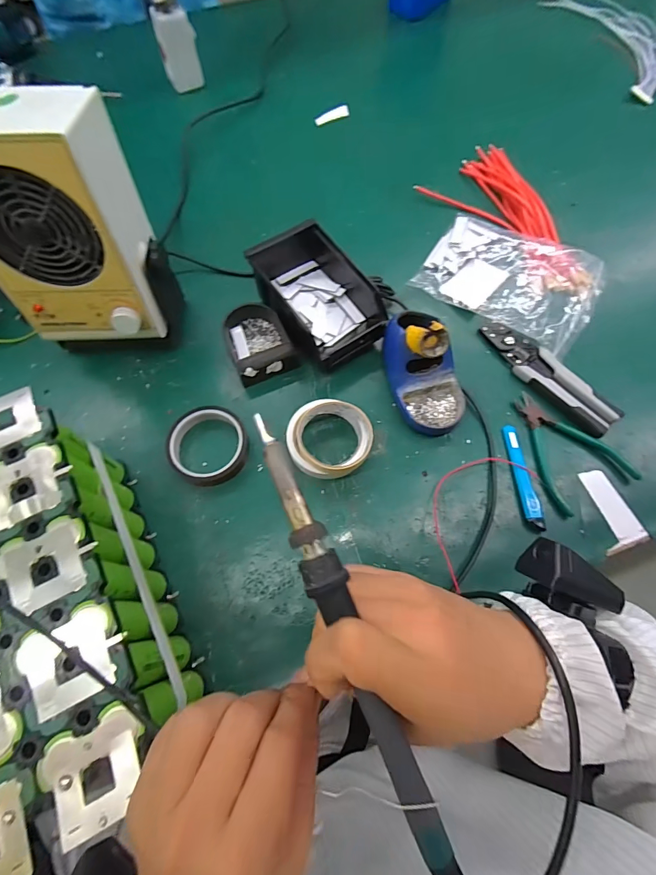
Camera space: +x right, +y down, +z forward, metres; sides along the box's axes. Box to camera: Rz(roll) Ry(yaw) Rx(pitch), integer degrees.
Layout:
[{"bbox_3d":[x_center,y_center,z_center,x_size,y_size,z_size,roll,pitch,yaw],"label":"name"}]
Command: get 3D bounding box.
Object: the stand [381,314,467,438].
[{"bbox_3d":[0.115,-0.084,0.478,0.077,0.088,0.144,-20,70,-8],"label":"stand"}]

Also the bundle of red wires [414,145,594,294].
[{"bbox_3d":[0.292,-0.334,0.599,0.142,0.027,0.287,-34,73,-12],"label":"bundle of red wires"}]

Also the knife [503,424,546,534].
[{"bbox_3d":[0.224,0.043,0.462,0.018,0.008,0.124,-5,69,-2],"label":"knife"}]

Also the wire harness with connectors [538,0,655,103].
[{"bbox_3d":[0.545,-0.811,0.797,0.173,0.018,0.418,-24,71,-9],"label":"wire harness with connectors"}]

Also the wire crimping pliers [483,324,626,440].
[{"bbox_3d":[0.276,-0.080,0.511,0.055,0.017,0.190,-34,73,-12],"label":"wire crimping pliers"}]

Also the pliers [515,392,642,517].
[{"bbox_3d":[0.275,0.011,0.478,0.095,0.013,0.144,-29,72,-11],"label":"pliers"}]

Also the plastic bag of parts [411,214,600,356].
[{"bbox_3d":[0.254,-0.226,0.559,0.226,0.020,0.158,33,72,12],"label":"plastic bag of parts"}]

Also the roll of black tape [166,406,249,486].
[{"bbox_3d":[-0.142,0.007,0.470,0.089,0.023,0.091,0,69,0],"label":"roll of black tape"}]

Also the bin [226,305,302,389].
[{"bbox_3d":[-0.094,-0.126,0.525,0.080,0.042,0.111,-26,71,-10],"label":"bin"}]

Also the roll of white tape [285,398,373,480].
[{"bbox_3d":[0.002,0.003,0.464,0.095,0.037,0.085,1,69,0],"label":"roll of white tape"}]

